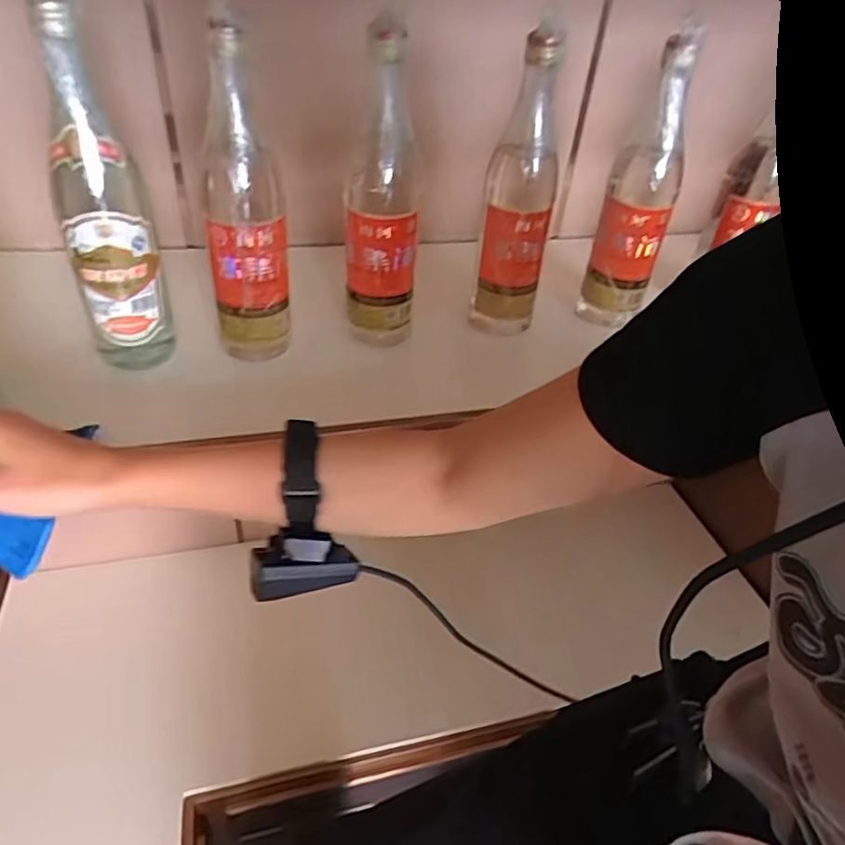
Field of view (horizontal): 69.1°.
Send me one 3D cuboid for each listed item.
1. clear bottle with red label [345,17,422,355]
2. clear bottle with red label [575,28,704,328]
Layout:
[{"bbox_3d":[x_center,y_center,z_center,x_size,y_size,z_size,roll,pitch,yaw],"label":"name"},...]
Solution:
[{"bbox_3d":[-0.035,-0.192,0.534,0.062,0.257,0.056,-1,39,-9],"label":"clear bottle with red label"},{"bbox_3d":[0.210,-0.213,0.595,0.063,0.271,0.057,19,40,15],"label":"clear bottle with red label"}]

